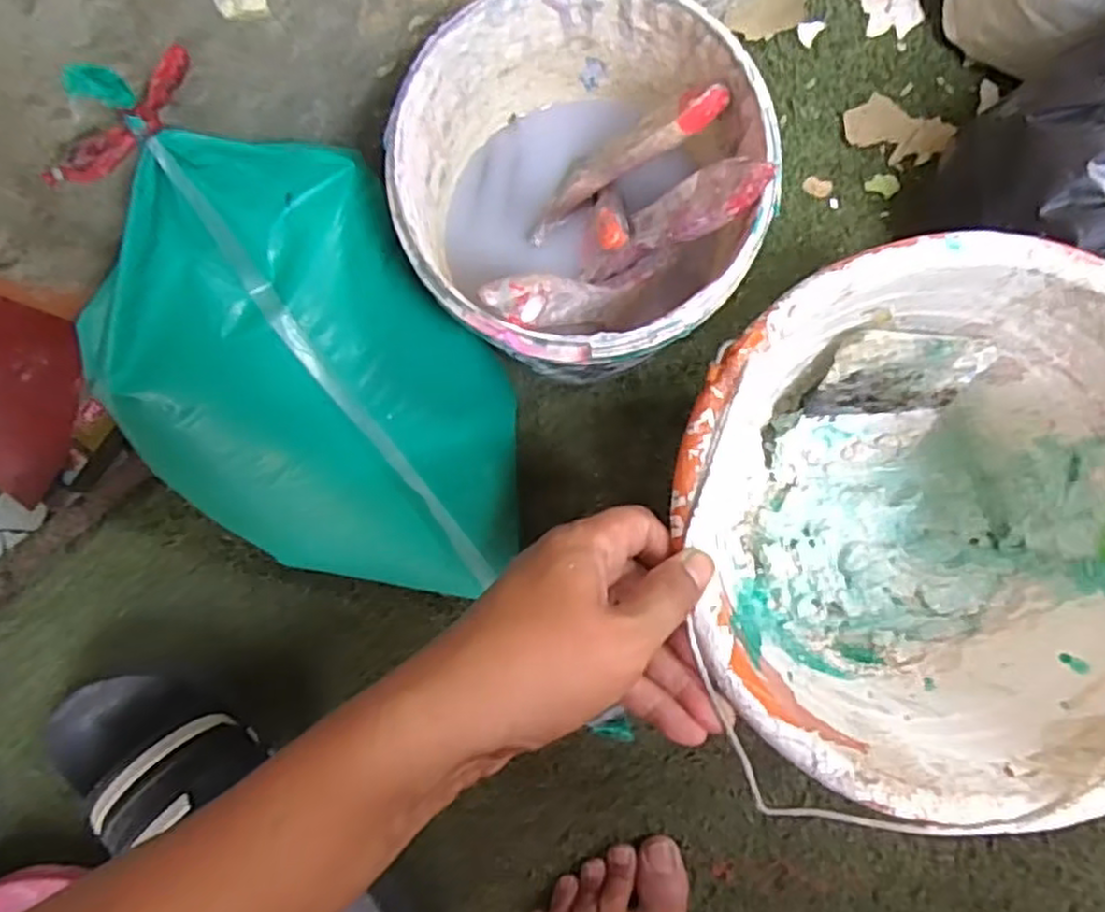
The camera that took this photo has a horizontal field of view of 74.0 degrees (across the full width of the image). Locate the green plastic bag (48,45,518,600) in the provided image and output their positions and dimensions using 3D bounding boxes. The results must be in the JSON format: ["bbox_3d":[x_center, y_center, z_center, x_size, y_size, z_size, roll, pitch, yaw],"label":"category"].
[{"bbox_3d":[-0.122,-0.017,0.366,0.184,0.206,0.214,-33,84,1],"label":"green plastic bag"}]

